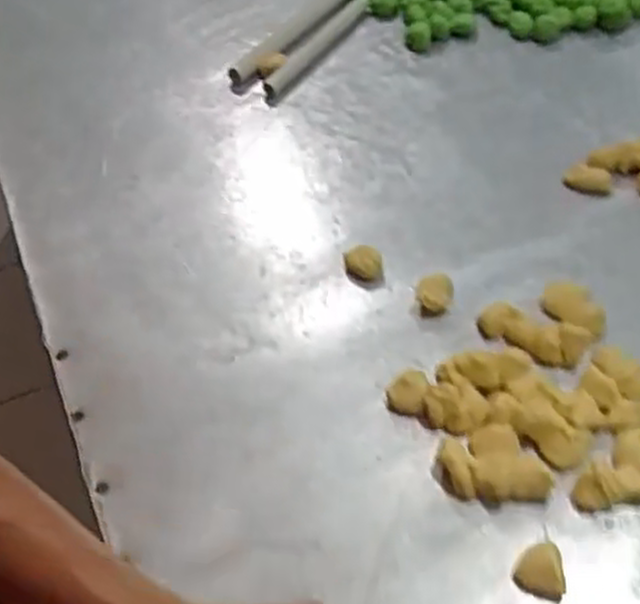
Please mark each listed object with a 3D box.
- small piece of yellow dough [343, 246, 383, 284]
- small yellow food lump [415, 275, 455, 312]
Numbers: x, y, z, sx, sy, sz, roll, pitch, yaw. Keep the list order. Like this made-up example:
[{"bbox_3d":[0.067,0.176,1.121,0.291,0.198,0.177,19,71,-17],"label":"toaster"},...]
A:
[{"bbox_3d":[0.041,-0.035,0.748,0.033,0.021,0.037,-8,50,0],"label":"small piece of yellow dough"},{"bbox_3d":[0.103,-0.005,0.710,0.032,0.031,0.023,0,51,6],"label":"small yellow food lump"}]

